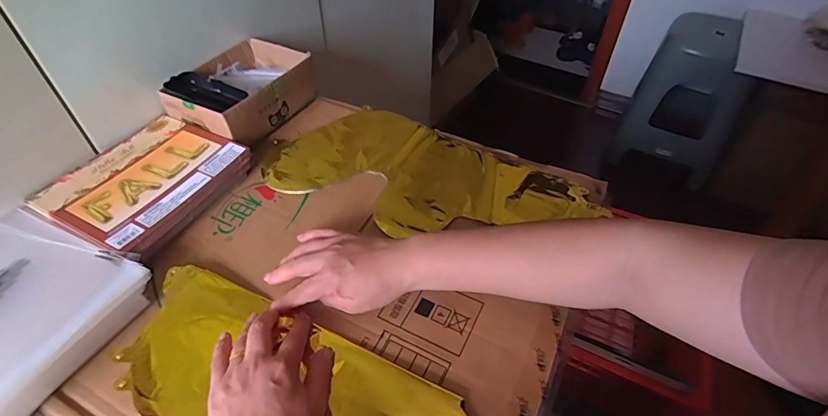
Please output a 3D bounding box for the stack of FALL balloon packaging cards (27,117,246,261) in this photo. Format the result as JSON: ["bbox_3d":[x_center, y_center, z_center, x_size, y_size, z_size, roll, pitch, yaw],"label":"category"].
[{"bbox_3d":[-0.327,-0.032,0.538,0.174,0.034,0.193,21,49,17],"label":"stack of FALL balloon packaging cards"}]

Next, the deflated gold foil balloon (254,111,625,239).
[{"bbox_3d":[0.016,-0.039,0.568,0.391,0.013,0.192,21,49,16],"label":"deflated gold foil balloon"}]

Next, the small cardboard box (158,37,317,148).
[{"bbox_3d":[-0.257,-0.171,0.652,0.138,0.074,0.180,20,49,16],"label":"small cardboard box"}]

